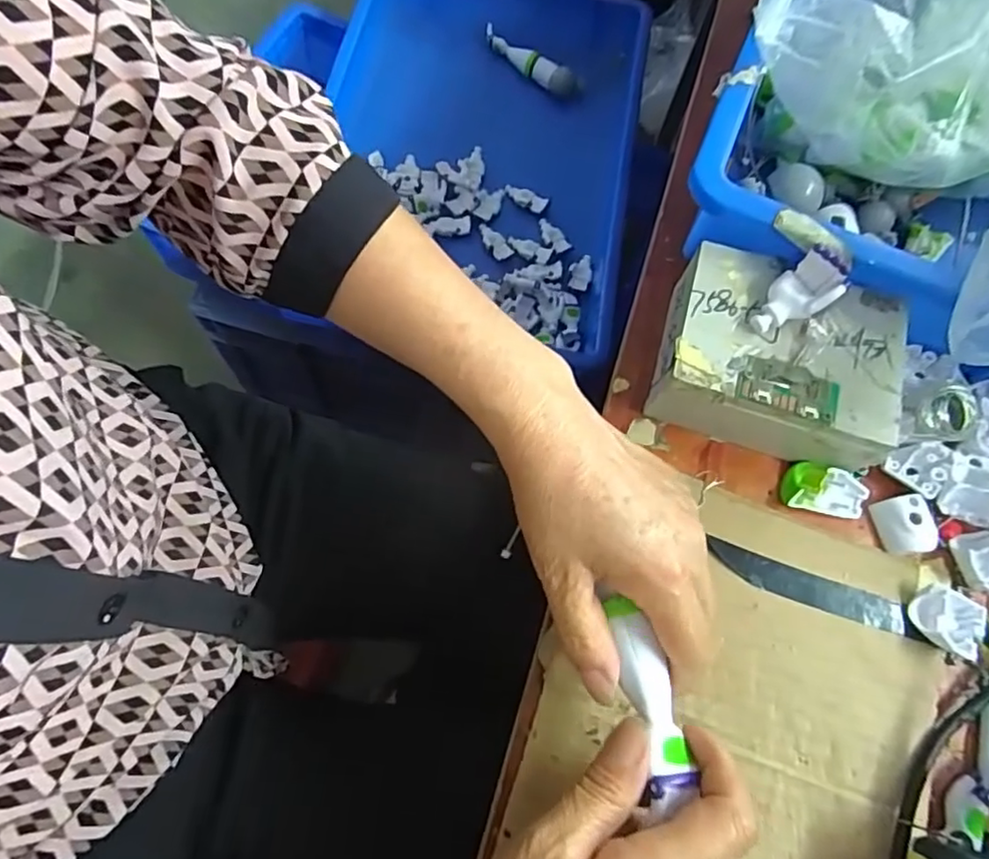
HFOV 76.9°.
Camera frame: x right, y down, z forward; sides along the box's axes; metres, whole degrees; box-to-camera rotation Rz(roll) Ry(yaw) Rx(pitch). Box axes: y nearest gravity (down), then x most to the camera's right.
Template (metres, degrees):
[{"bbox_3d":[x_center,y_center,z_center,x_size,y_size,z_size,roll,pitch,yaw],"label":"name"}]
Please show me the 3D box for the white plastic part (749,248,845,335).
[{"bbox_3d":[0.159,-0.070,0.327,0.041,0.024,0.028,-41,78,-18],"label":"white plastic part"}]

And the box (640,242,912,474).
[{"bbox_3d":[0.159,-0.042,0.354,0.122,0.048,0.097,18,68,2],"label":"box"}]

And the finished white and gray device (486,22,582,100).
[{"bbox_3d":[0.052,-0.497,0.847,0.157,0.034,0.027,37,70,8],"label":"finished white and gray device"}]

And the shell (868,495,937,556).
[{"bbox_3d":[0.228,0.053,0.343,0.026,0.011,0.030,-9,69,-6],"label":"shell"}]

